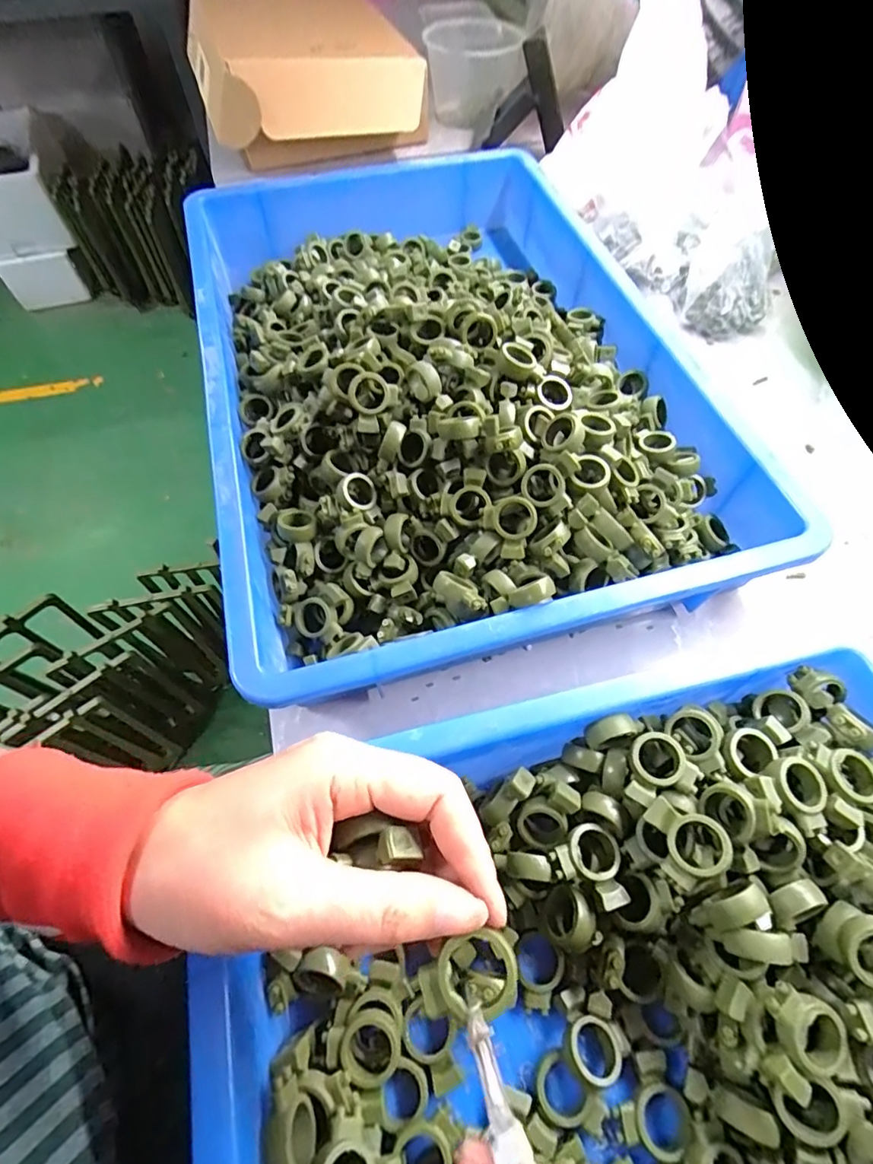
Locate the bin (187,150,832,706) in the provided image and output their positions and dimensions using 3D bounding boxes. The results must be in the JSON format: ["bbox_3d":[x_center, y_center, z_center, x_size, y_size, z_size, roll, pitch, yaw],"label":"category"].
[{"bbox_3d":[-0.003,-0.200,0.449,0.370,0.095,0.557,-15,61,-8],"label":"bin"}]

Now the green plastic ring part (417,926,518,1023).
[{"bbox_3d":[0.011,0.132,0.177,0.034,0.007,0.023,-10,61,-5],"label":"green plastic ring part"}]

